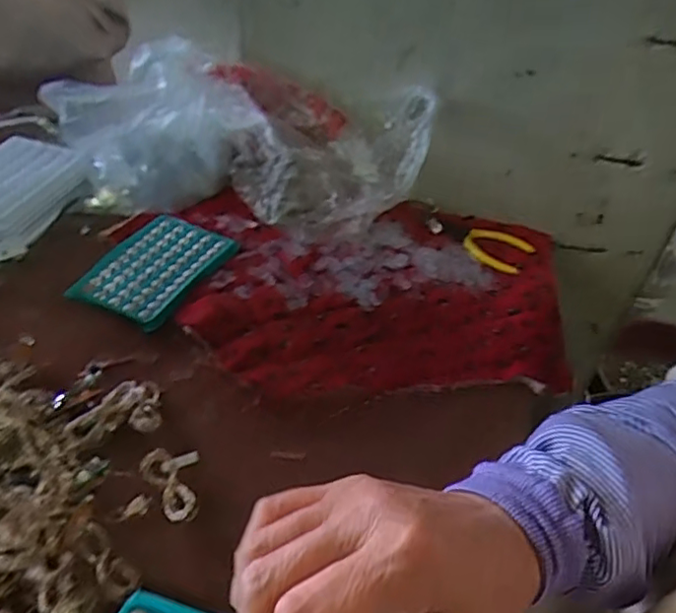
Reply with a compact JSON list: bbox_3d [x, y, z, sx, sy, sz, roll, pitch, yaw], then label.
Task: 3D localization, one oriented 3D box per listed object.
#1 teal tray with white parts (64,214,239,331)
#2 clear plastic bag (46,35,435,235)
[{"bbox_3d":[-0.160,-0.037,0.526,0.100,0.013,0.128,20,45,13],"label":"teal tray with white parts"},{"bbox_3d":[-0.081,-0.160,0.575,0.319,0.118,0.116,8,44,1],"label":"clear plastic bag"}]

